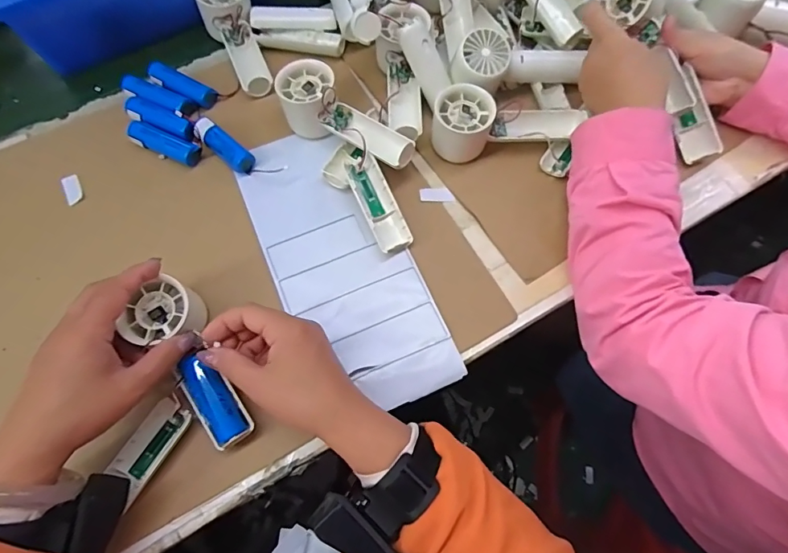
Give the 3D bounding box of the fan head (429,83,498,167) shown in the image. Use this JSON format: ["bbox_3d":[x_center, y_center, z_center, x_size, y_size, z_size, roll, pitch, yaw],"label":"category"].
[{"bbox_3d":[0.068,-0.150,0.458,0.056,0.051,0.054,0,68,0],"label":"fan head"}]

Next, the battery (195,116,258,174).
[{"bbox_3d":[-0.172,-0.132,0.470,0.070,0.023,0.025,39,73,14],"label":"battery"}]

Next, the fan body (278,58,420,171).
[{"bbox_3d":[-0.048,-0.154,0.455,0.155,0.044,0.056,33,72,12],"label":"fan body"}]

